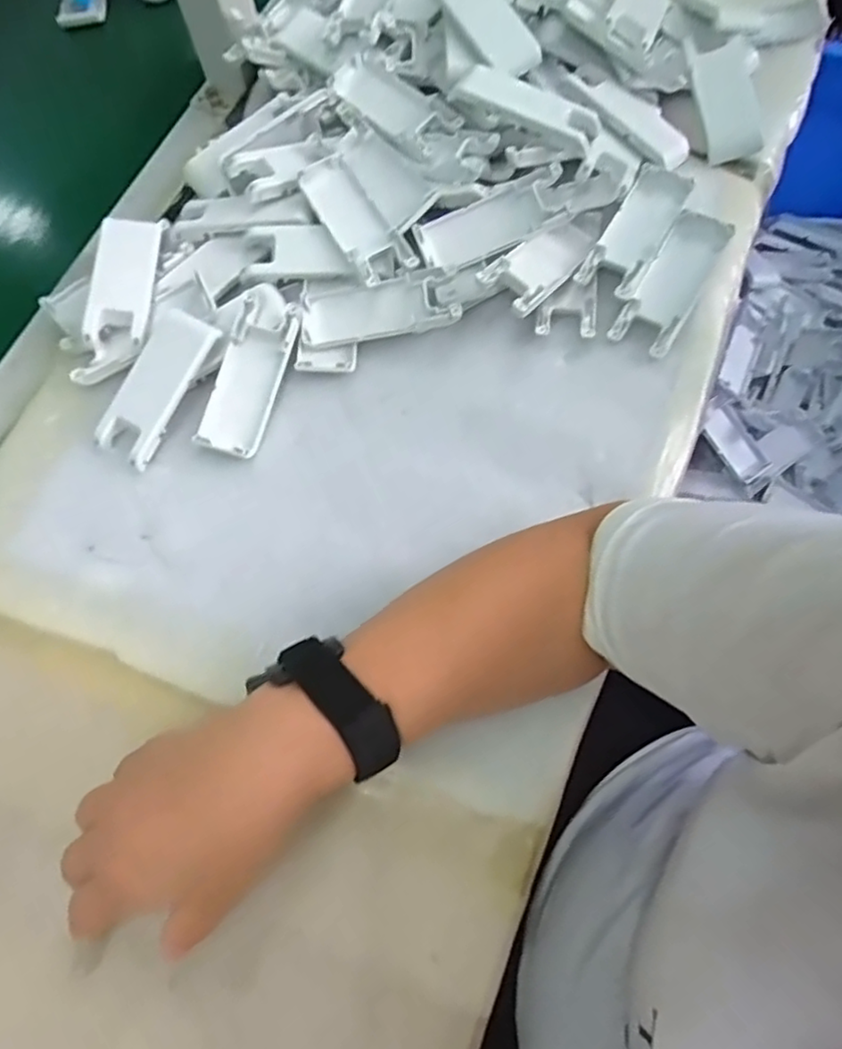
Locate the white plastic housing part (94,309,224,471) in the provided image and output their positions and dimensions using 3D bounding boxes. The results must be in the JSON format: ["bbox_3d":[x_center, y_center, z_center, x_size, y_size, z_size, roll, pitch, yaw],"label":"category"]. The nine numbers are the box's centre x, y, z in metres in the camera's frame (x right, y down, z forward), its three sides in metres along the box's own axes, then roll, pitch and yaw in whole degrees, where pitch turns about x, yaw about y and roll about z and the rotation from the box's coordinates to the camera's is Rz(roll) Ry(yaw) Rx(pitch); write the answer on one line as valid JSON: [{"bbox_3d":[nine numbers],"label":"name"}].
[{"bbox_3d":[-0.170,-0.090,0.431,0.039,0.009,0.101,29,87,8],"label":"white plastic housing part"}]

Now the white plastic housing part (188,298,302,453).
[{"bbox_3d":[-0.111,-0.097,0.435,0.042,0.009,0.106,19,85,5],"label":"white plastic housing part"}]

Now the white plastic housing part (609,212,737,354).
[{"bbox_3d":[0.167,-0.161,0.443,0.038,0.011,0.099,31,90,9],"label":"white plastic housing part"}]

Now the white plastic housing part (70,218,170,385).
[{"bbox_3d":[-0.201,-0.155,0.448,0.041,0.019,0.124,5,69,5],"label":"white plastic housing part"}]

